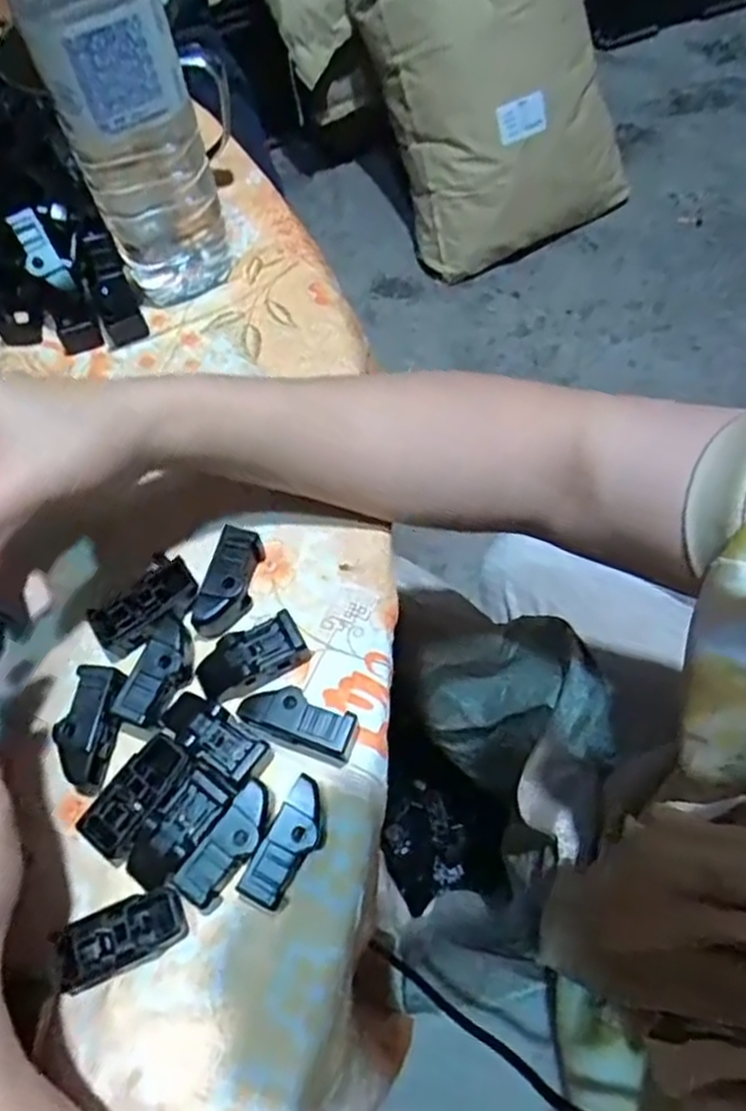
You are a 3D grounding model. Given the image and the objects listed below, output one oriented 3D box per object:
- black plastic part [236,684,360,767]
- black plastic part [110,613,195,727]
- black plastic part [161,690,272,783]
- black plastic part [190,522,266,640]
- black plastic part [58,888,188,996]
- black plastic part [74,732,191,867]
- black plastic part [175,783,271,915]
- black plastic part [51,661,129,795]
[{"bbox_3d":[-0.030,0.070,0.308,0.046,0.022,0.024,24,70,13],"label":"black plastic part"},{"bbox_3d":[-0.091,0.051,0.318,0.020,0.017,0.046,19,69,11],"label":"black plastic part"},{"bbox_3d":[-0.067,0.075,0.306,0.050,0.012,0.021,36,73,17],"label":"black plastic part"},{"bbox_3d":[-0.065,0.013,0.336,0.019,0.023,0.050,14,68,9],"label":"black plastic part"},{"bbox_3d":[-0.095,0.145,0.277,0.047,0.009,0.023,-24,67,-7],"label":"black plastic part"},{"bbox_3d":[-0.096,0.098,0.299,0.021,0.016,0.049,35,73,17],"label":"black plastic part"},{"bbox_3d":[-0.056,0.115,0.290,0.018,0.022,0.048,34,72,16],"label":"black plastic part"},{"bbox_3d":[-0.120,0.073,0.309,0.023,0.020,0.050,13,67,9],"label":"black plastic part"}]

